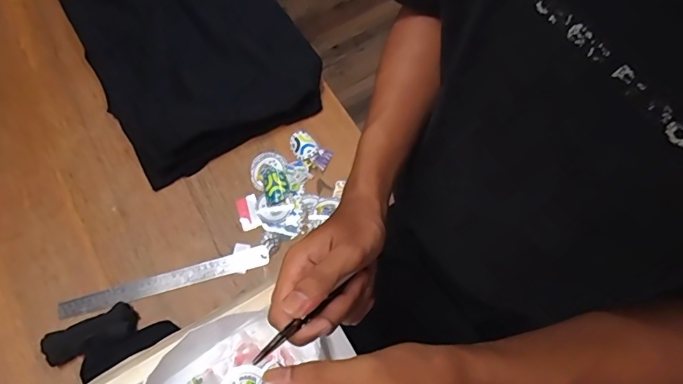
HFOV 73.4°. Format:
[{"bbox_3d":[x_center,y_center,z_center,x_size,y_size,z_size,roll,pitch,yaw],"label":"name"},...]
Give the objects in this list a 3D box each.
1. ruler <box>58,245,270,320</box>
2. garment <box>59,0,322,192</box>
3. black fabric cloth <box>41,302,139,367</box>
[{"bbox_3d":[-0.272,0.139,0.711,0.320,0.006,0.030,-15,77,-5],"label":"ruler"},{"bbox_3d":[-0.290,-0.300,0.838,0.351,0.055,0.510,-30,72,-10],"label":"garment"},{"bbox_3d":[-0.368,0.207,0.671,0.127,0.033,0.050,-22,71,-7],"label":"black fabric cloth"}]

